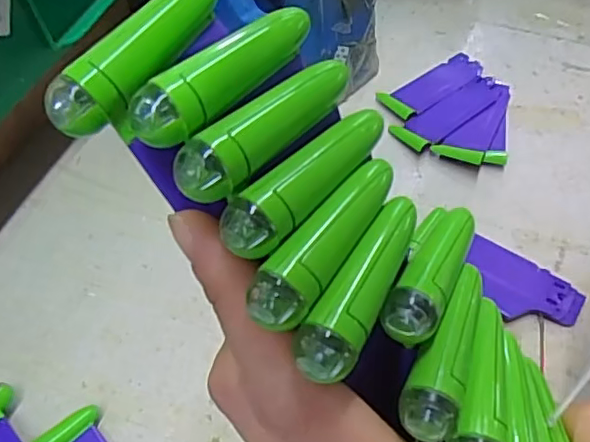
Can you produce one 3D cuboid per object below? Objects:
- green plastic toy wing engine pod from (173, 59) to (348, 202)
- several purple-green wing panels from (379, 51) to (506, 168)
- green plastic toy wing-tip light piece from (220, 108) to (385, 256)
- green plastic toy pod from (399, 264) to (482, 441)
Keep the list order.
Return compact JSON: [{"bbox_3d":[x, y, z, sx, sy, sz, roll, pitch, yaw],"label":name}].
[{"bbox_3d":[-0.006,-0.020,0.118,0.042,0.008,0.011,-39,64,-21],"label":"green plastic toy wing engine pod"},{"bbox_3d":[0.099,-0.079,0.386,0.078,0.009,0.097,12,55,8],"label":"several purple-green wing panels"},{"bbox_3d":[0.003,-0.010,0.119,0.010,0.008,0.045,36,60,22],"label":"green plastic toy wing-tip light piece"},{"bbox_3d":[0.034,0.027,0.128,0.012,0.006,0.041,21,54,14],"label":"green plastic toy pod"}]

